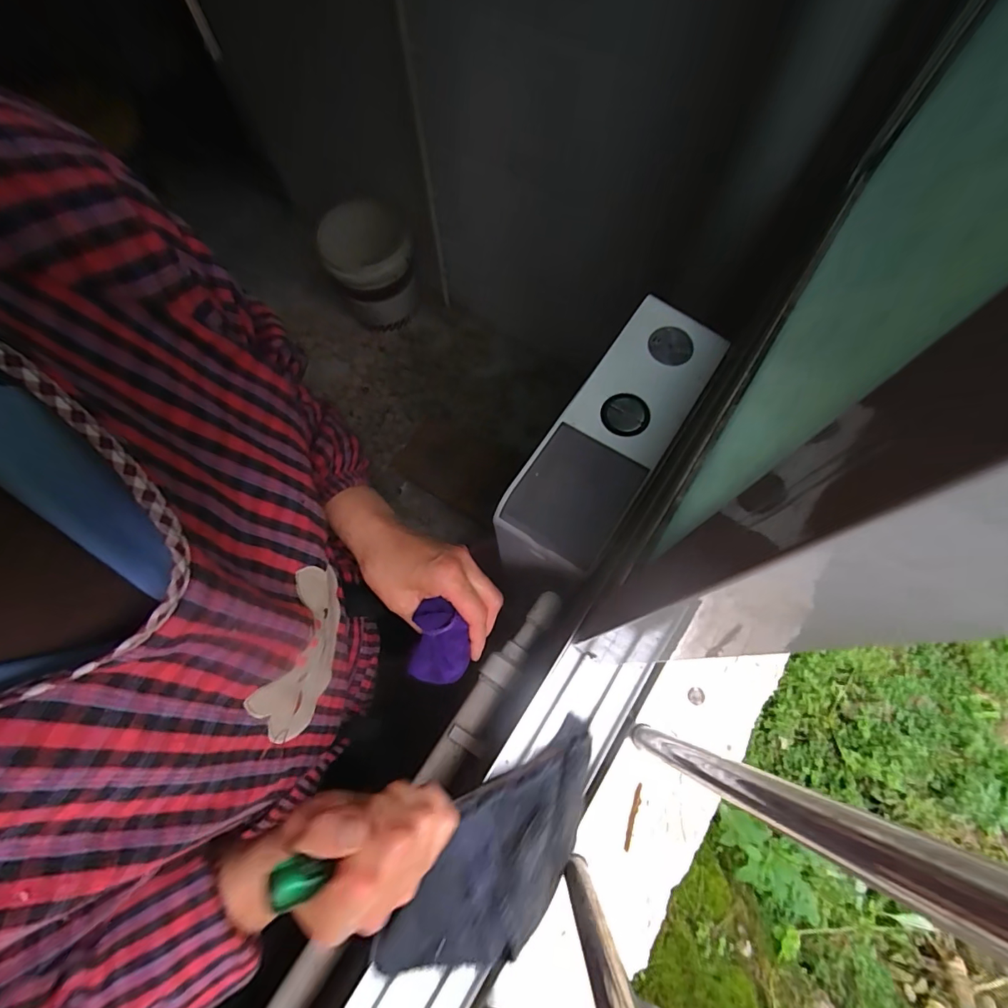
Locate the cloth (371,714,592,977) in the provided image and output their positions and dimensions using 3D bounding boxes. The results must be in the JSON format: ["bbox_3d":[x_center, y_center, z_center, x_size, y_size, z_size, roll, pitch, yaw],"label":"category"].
[{"bbox_3d":[0.000,0.256,0.340,0.081,0.026,0.204,42,74,12],"label":"cloth"}]

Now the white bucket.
[{"bbox_3d":[-0.457,-0.799,1.574,0.265,0.397,0.254,-23,74,-8],"label":"white bucket"}]

